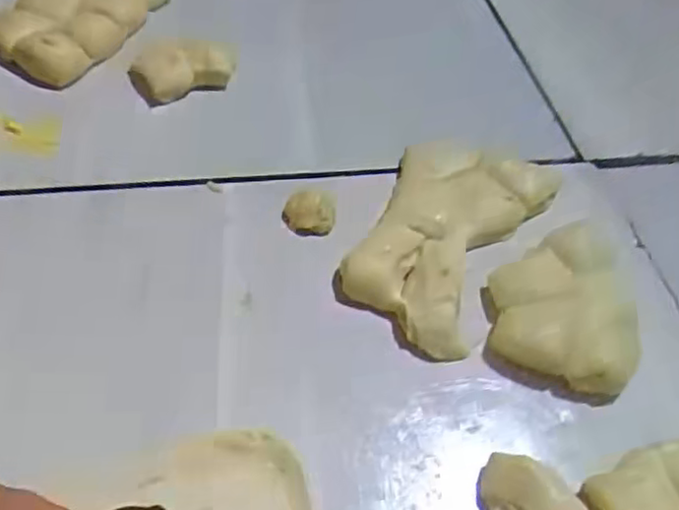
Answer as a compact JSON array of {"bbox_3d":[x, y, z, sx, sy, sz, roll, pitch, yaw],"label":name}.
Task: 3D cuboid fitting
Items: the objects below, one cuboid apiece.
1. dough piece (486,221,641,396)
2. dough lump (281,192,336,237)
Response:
[{"bbox_3d":[0.137,0.025,0.411,0.081,0.023,0.121,8,51,2],"label":"dough piece"},{"bbox_3d":[-0.021,-0.029,0.440,0.034,0.018,0.028,-2,51,-6],"label":"dough lump"}]

